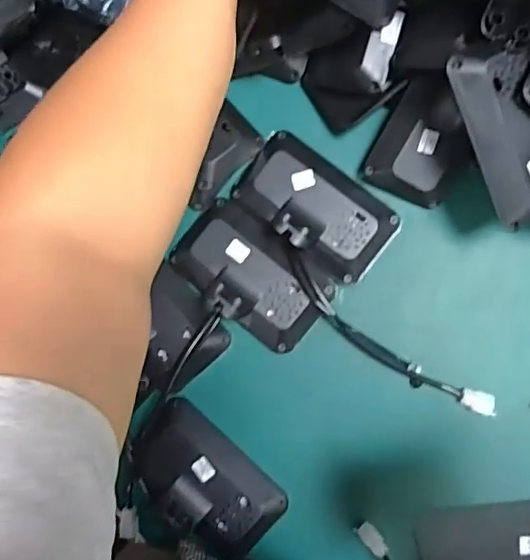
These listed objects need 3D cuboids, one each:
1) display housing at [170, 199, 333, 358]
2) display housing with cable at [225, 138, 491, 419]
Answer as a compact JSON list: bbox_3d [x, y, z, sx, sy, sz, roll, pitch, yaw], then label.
[{"bbox_3d":[-0.014,-0.006,0.561,0.159,0.047,0.095,41,92,7],"label":"display housing"},{"bbox_3d":[0.103,-0.001,0.551,0.117,0.050,0.343,-37,84,3],"label":"display housing with cable"}]

